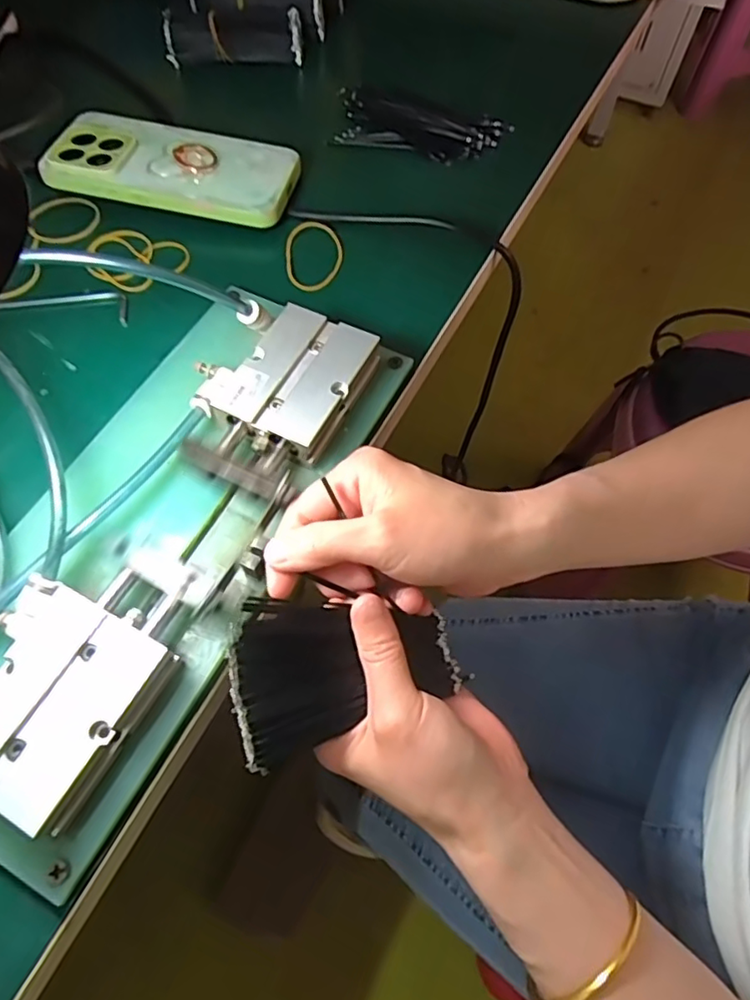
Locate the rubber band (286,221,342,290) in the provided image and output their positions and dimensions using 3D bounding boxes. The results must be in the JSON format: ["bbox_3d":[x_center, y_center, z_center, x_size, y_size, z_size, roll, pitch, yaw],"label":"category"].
[{"bbox_3d":[-0.038,-0.153,0.371,0.036,0.006,0.047,17,78,6],"label":"rubber band"}]

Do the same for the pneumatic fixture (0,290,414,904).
[{"bbox_3d":[-0.097,0.011,0.270,0.114,0.039,0.264,24,66,10],"label":"pneumatic fixture"}]

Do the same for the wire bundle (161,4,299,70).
[{"bbox_3d":[-0.109,-0.360,0.459,0.101,0.028,0.032,-1,64,-2],"label":"wire bundle"}]

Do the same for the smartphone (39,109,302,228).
[{"bbox_3d":[-0.129,-0.219,0.385,0.151,0.015,0.076,11,64,4],"label":"smartphone"}]

